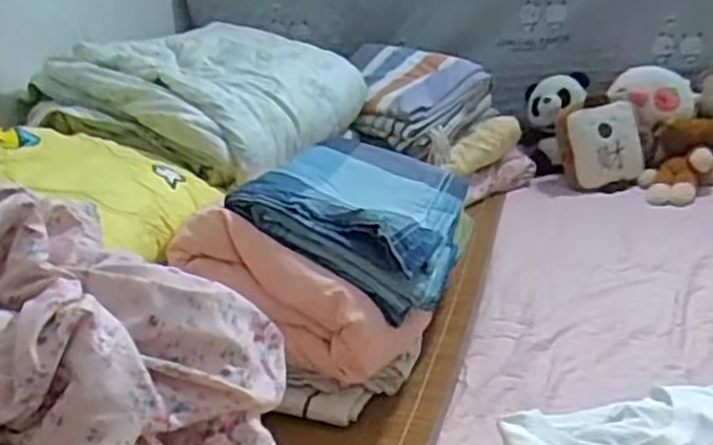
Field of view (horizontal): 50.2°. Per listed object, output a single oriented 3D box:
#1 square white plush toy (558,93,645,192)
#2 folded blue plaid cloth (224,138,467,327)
[{"bbox_3d":[0.527,-0.171,1.682,0.176,0.196,0.085,-11,8,-4],"label":"square white plush toy"},{"bbox_3d":[0.026,-0.033,1.098,0.276,0.073,0.396,28,29,7],"label":"folded blue plaid cloth"}]

